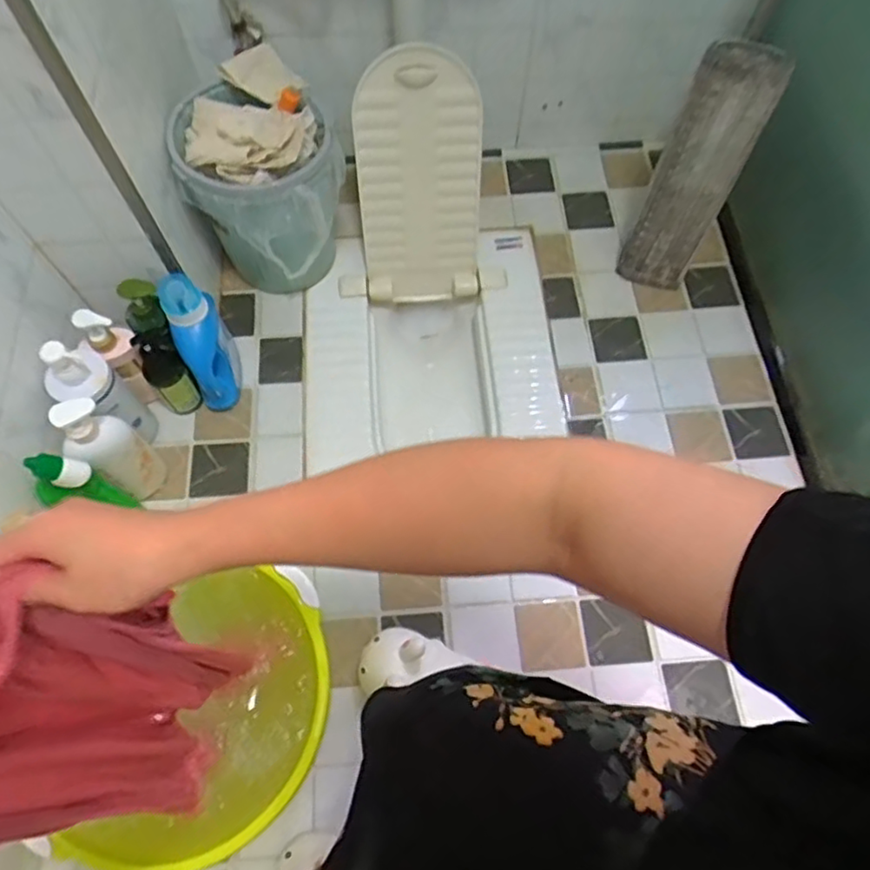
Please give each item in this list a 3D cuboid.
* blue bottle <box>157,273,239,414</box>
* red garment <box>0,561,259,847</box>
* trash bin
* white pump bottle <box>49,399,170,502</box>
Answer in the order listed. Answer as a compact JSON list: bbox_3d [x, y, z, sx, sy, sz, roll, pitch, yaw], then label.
[{"bbox_3d":[-0.359,-0.135,0.964,0.066,0.230,0.112,-12,67,-5],"label":"blue bottle"},{"bbox_3d":[-0.276,0.241,0.536,0.053,0.454,0.175,20,63,13],"label":"red garment"},{"bbox_3d":[-0.287,-0.409,1.032,0.232,0.264,0.270,-26,69,-11],"label":"trash bin"},{"bbox_3d":[-0.446,0.032,0.885,0.055,0.279,0.075,33,70,13],"label":"white pump bottle"}]

